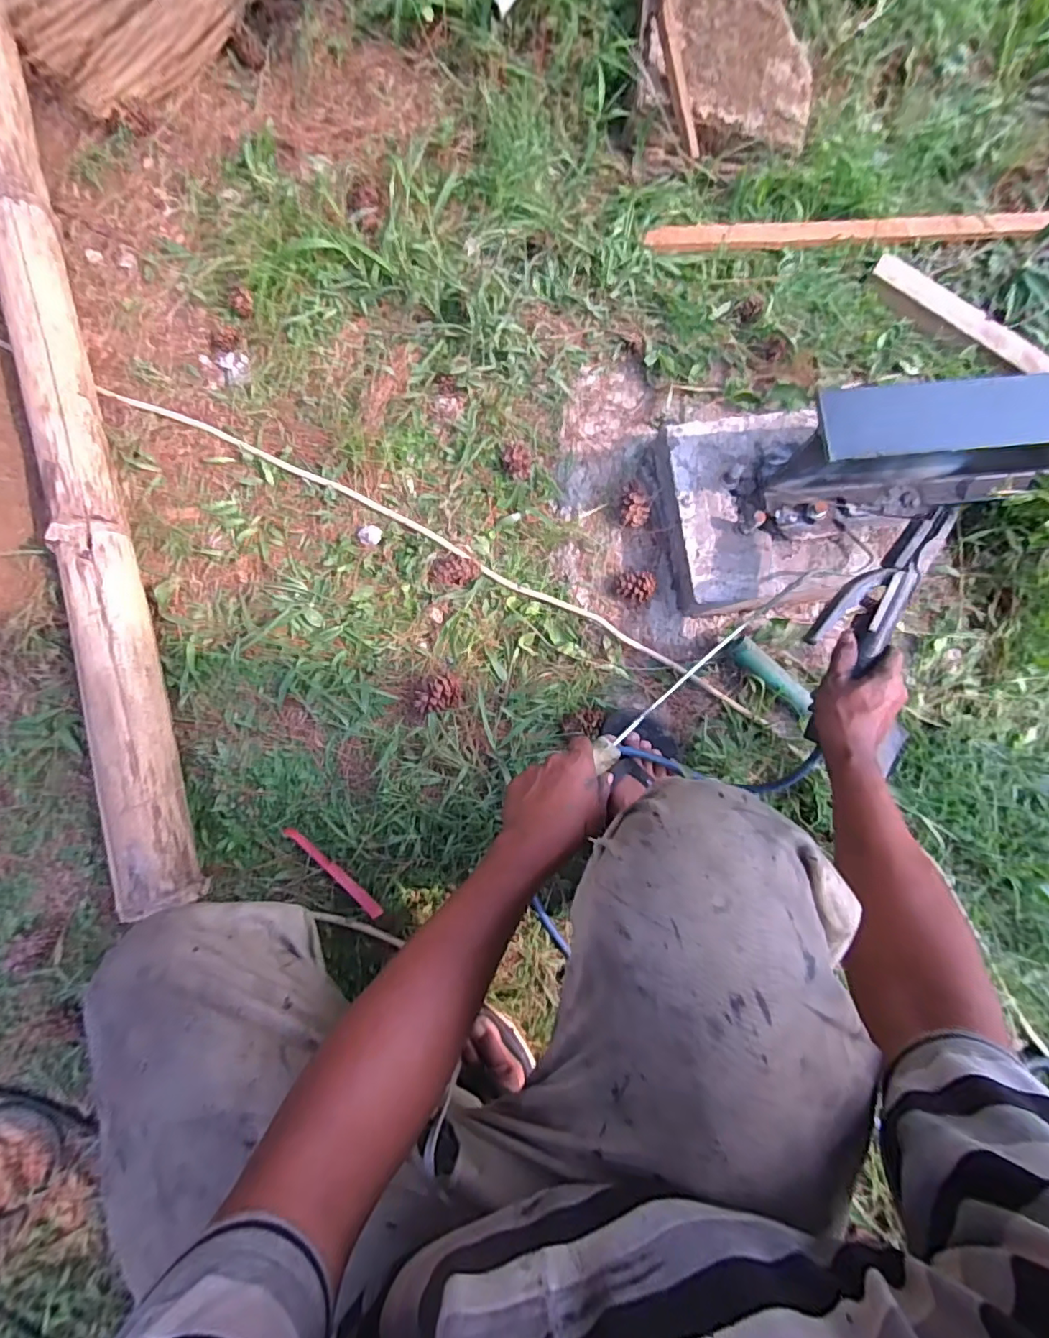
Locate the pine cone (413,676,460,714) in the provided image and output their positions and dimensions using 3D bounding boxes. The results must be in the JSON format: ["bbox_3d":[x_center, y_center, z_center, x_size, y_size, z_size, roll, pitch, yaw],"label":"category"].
[{"bbox_3d":[-0.113,0.034,0.710,0.058,0.035,0.041,-18,83,-2],"label":"pine cone"}]

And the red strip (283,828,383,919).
[{"bbox_3d":[-0.235,0.250,0.674,0.156,0.010,0.018,43,83,1],"label":"red strip"}]

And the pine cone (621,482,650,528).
[{"bbox_3d":[0.150,-0.220,0.747,0.035,0.038,0.054,5,82,1],"label":"pine cone"}]

